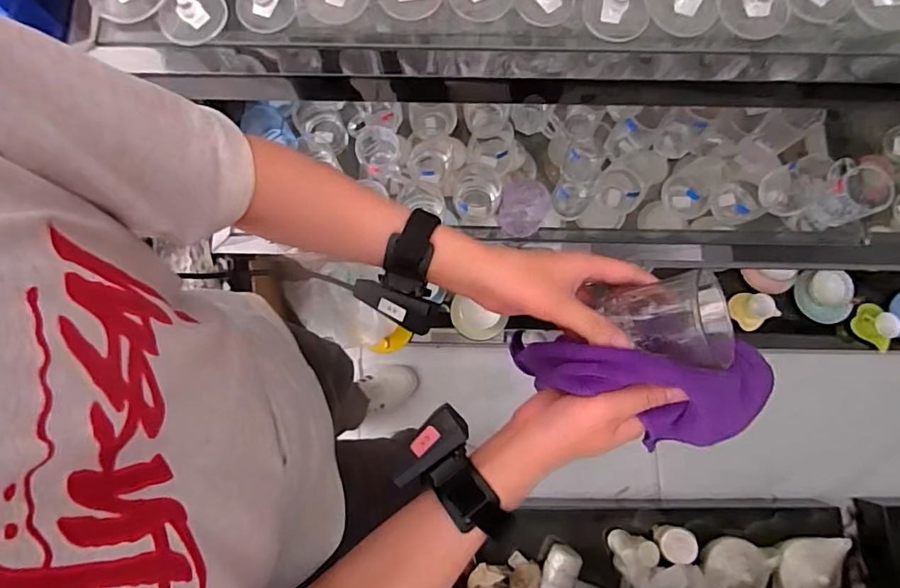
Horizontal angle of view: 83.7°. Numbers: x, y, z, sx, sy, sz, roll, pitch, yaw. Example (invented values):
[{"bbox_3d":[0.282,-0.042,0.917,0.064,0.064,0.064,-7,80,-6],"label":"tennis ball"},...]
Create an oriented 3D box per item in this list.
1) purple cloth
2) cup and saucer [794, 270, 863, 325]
[{"bbox_3d":[0.140,0.065,0.369,0.187,0.074,0.077,11,80,2],"label":"purple cloth"},{"bbox_3d":[1.003,0.002,1.337,0.117,0.076,0.145,-20,80,-3],"label":"cup and saucer"}]

